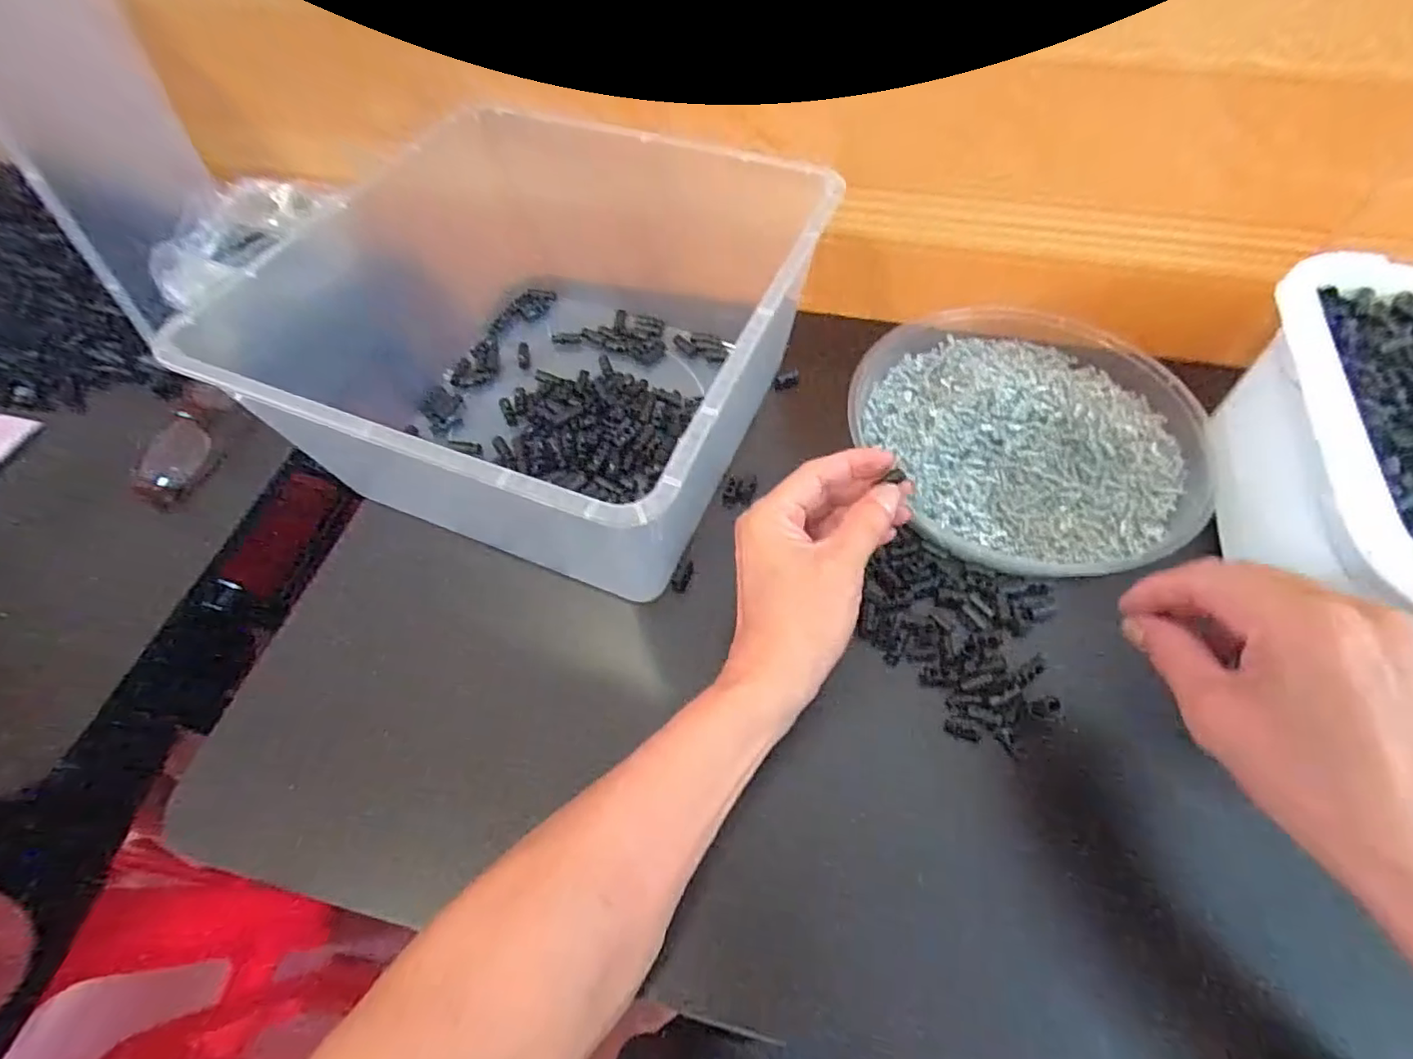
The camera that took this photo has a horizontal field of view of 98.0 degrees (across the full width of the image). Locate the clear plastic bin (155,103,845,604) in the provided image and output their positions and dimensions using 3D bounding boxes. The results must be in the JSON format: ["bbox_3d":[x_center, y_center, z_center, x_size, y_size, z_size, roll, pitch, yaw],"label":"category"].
[{"bbox_3d":[-0.086,-0.129,0.419,0.278,0.145,0.319,19,61,13],"label":"clear plastic bin"}]

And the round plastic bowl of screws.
[{"bbox_3d":[0.222,-0.074,0.425,0.233,0.037,0.214,-1,58,1],"label":"round plastic bowl of screws"}]

